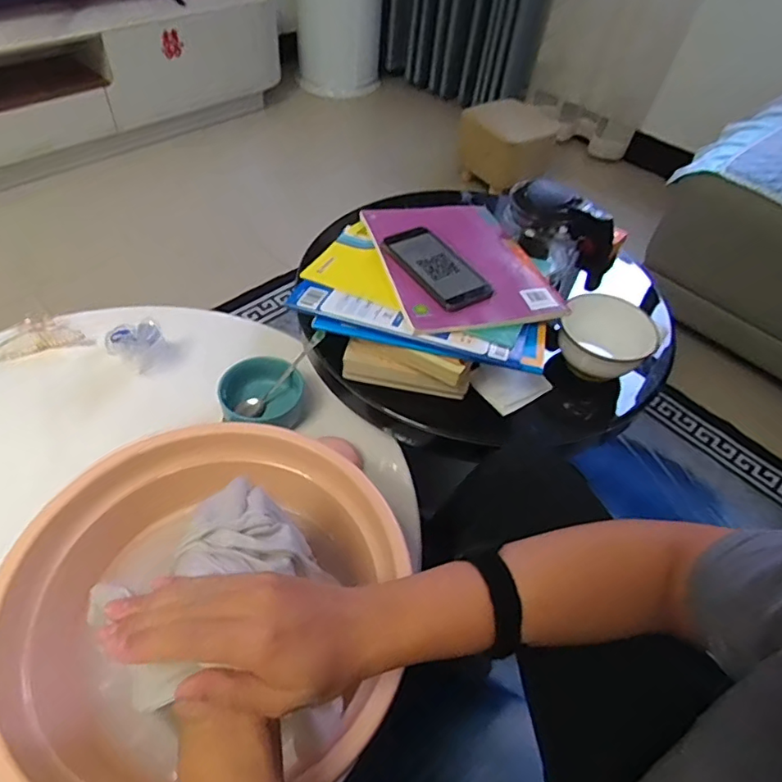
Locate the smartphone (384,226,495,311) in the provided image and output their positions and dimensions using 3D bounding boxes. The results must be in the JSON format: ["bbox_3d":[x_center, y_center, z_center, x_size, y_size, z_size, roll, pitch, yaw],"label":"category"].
[{"bbox_3d":[0.059,-0.167,0.736,0.081,0.009,0.163,-23,56,-23],"label":"smartphone"}]

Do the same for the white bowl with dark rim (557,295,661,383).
[{"bbox_3d":[0.290,-0.065,0.781,0.127,0.093,0.118,3,50,-3],"label":"white bowl with dark rim"}]

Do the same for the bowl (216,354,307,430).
[{"bbox_3d":[-0.180,0.006,0.770,0.113,0.047,0.106,3,50,-3],"label":"bowl"}]

